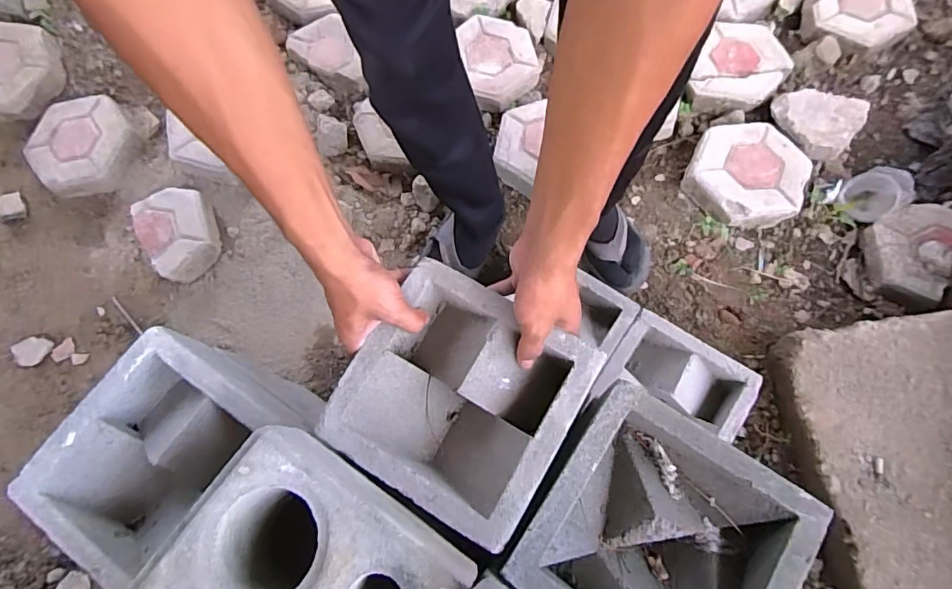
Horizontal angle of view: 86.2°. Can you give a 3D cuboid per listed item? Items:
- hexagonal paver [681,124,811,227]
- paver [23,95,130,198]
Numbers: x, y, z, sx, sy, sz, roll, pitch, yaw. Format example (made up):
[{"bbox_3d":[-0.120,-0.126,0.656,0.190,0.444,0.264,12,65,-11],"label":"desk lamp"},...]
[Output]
[{"bbox_3d":[0.512,-0.232,0.959,0.211,0.050,0.221,16,71,8],"label":"hexagonal paver"},{"bbox_3d":[-0.802,-0.306,1.040,0.189,0.060,0.212,-11,69,-2],"label":"paver"}]

